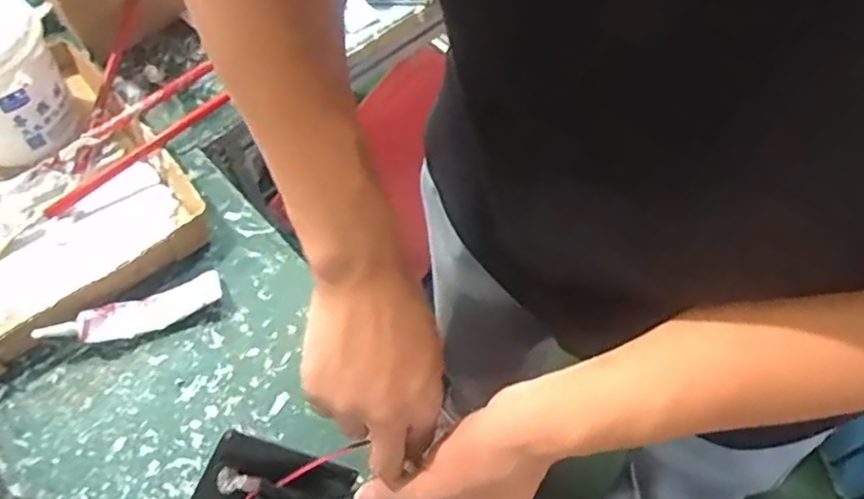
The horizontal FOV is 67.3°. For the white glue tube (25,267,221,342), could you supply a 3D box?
[{"bbox_3d":[-0.242,0.051,0.528,0.137,0.028,0.035,-23,58,-13],"label":"white glue tube"}]

